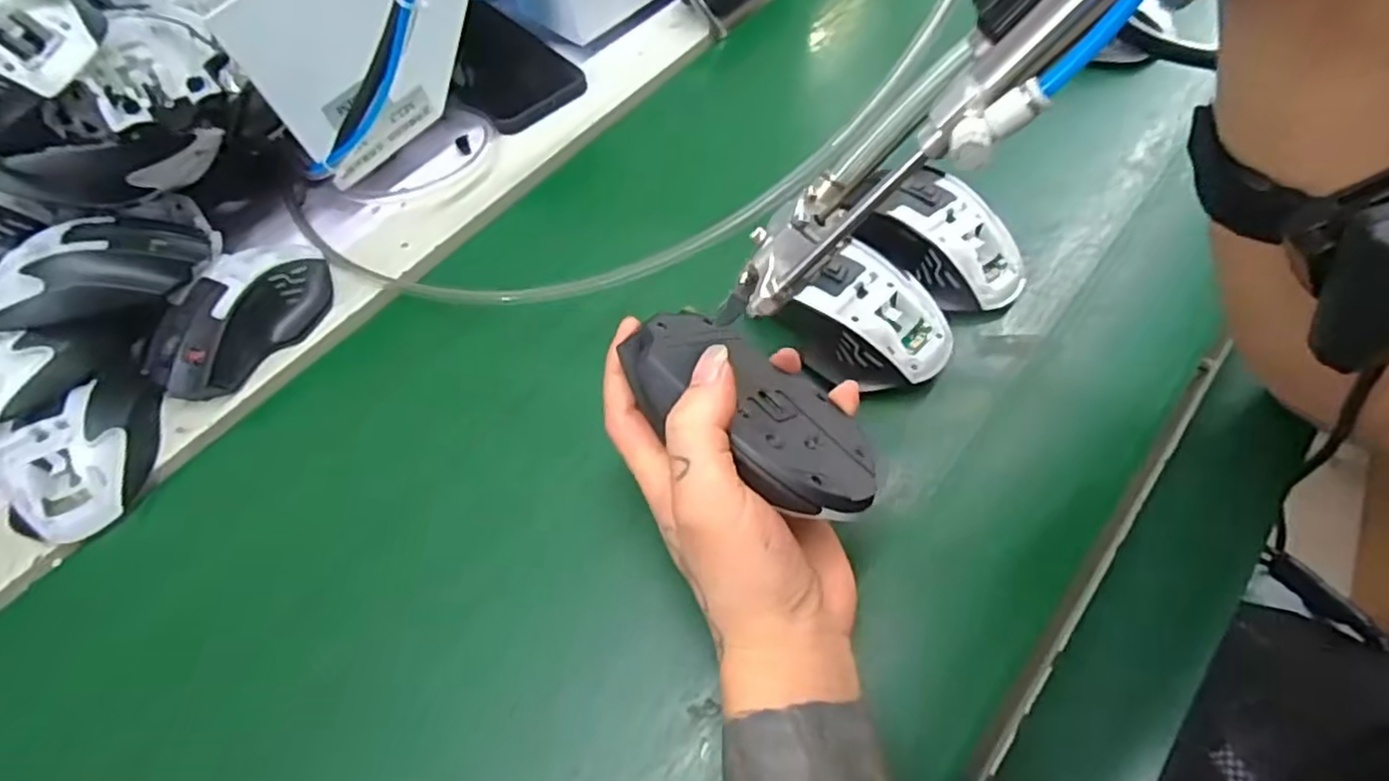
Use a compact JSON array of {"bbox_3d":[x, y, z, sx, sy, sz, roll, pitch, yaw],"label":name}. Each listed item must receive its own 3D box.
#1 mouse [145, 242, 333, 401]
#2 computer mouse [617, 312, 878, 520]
[{"bbox_3d":[-0.264,-0.045,0.408,0.060,0.037,0.115,32,66,21],"label":"mouse"},{"bbox_3d":[0.019,0.017,0.286,0.109,0.040,0.074,37,32,13],"label":"computer mouse"}]

